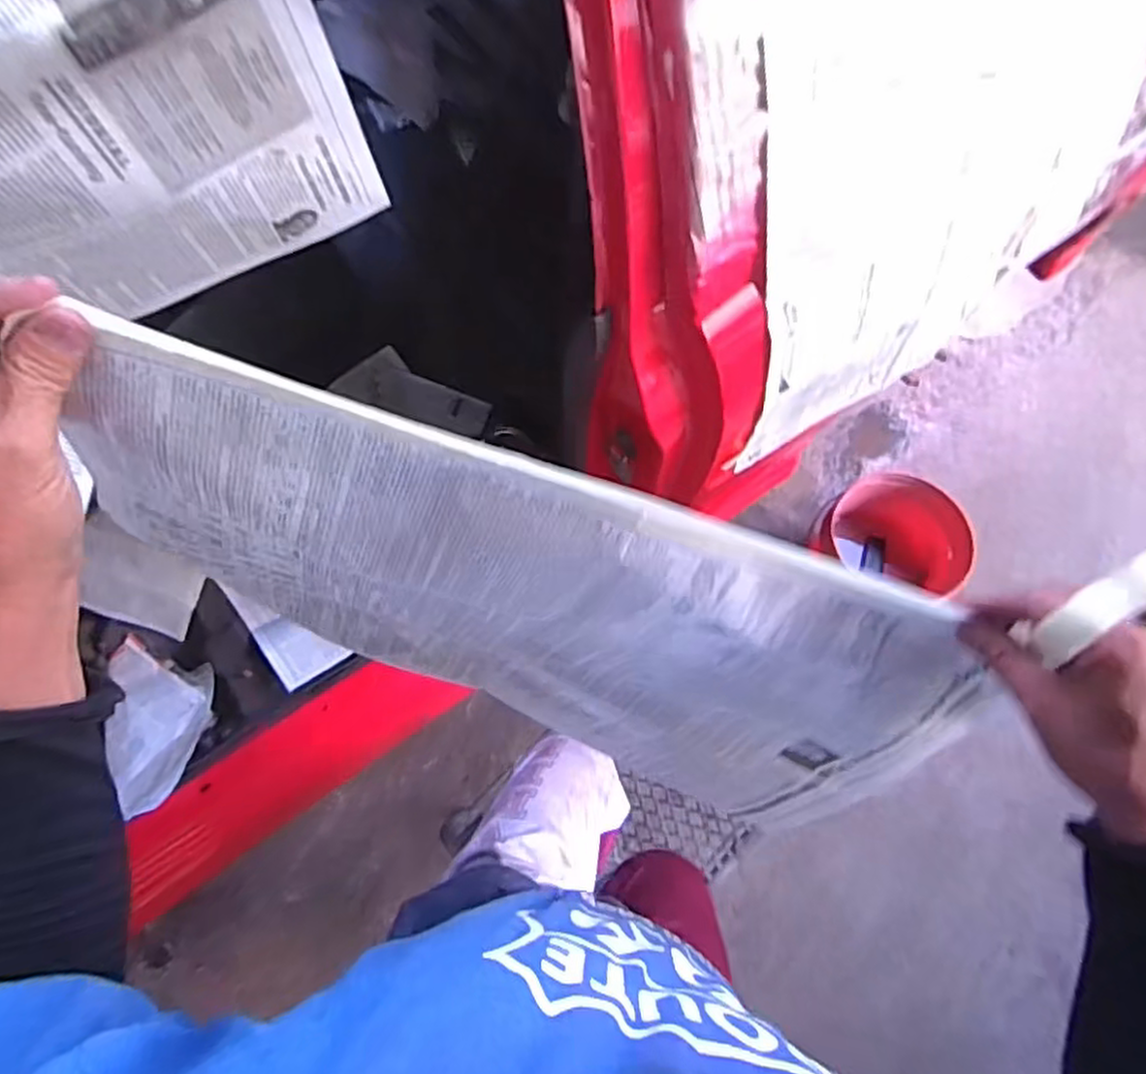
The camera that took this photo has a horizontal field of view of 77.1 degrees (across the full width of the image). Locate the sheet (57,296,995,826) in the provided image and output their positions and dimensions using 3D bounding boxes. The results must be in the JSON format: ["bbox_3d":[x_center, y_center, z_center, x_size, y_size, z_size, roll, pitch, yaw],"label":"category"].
[{"bbox_3d":[-0.017,0.056,0.450,0.512,0.371,0.113,16,72,6],"label":"sheet"}]

